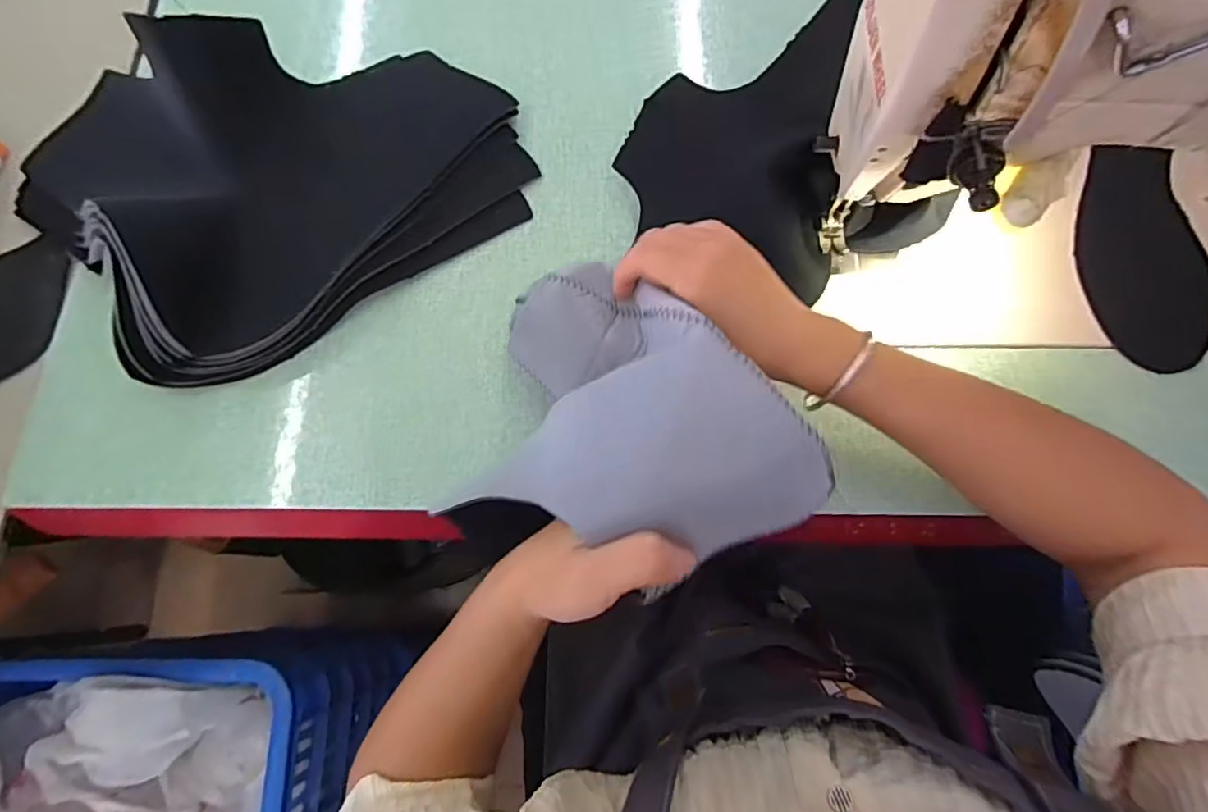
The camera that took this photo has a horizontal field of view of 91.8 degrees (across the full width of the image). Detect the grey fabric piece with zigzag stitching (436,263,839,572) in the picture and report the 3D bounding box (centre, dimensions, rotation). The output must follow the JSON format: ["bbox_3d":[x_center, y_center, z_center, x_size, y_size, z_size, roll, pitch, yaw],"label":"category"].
[{"bbox_3d":[0.002,-0.011,0.312,0.174,0.109,0.176,-7,73,0],"label":"grey fabric piece with zigzag stitching"}]

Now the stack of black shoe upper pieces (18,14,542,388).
[{"bbox_3d":[-0.202,-0.164,0.405,0.294,0.106,0.203,-24,74,-5],"label":"stack of black shoe upper pieces"}]

